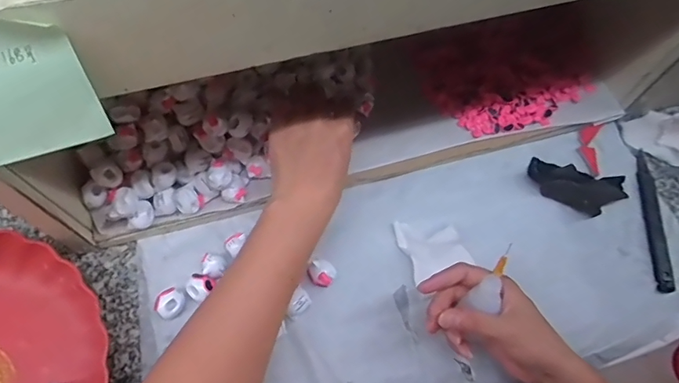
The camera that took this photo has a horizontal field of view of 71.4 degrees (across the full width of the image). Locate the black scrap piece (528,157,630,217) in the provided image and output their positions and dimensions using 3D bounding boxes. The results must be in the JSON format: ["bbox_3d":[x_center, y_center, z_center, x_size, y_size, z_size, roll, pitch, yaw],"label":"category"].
[{"bbox_3d":[0.237,-0.008,0.471,0.094,0.021,0.049,19,67,6],"label":"black scrap piece"}]

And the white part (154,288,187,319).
[{"bbox_3d":[-0.143,0.095,0.401,0.020,0.015,0.024,34,69,12],"label":"white part"}]

